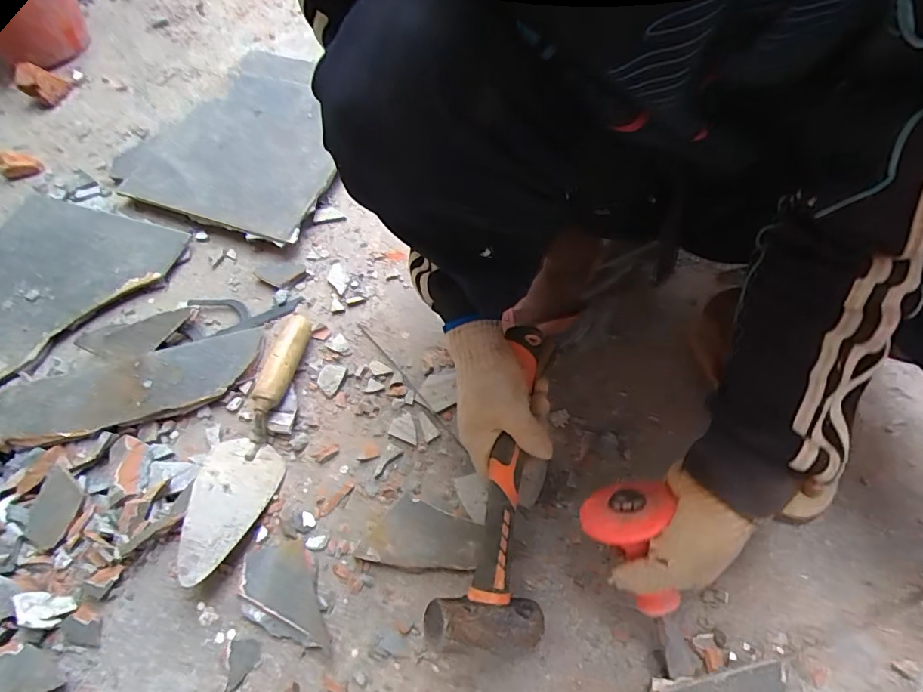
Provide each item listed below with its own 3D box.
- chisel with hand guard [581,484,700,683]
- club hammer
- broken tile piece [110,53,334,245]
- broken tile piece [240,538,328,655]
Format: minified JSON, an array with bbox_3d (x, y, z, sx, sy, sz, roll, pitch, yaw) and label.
[{"bbox_3d":[0.156,0.200,0.420,0.063,0.059,0.175,-22,102,-10],"label":"chisel with hand guard"},{"bbox_3d":[0.044,0.127,0.462,0.094,0.075,0.290,9,76,6],"label":"club hammer"},{"bbox_3d":[-0.308,-0.338,0.801,0.303,0.029,0.383,17,60,10],"label":"broken tile piece"},{"bbox_3d":[-0.164,0.232,0.501,0.113,0.020,0.062,25,66,13],"label":"broken tile piece"}]

